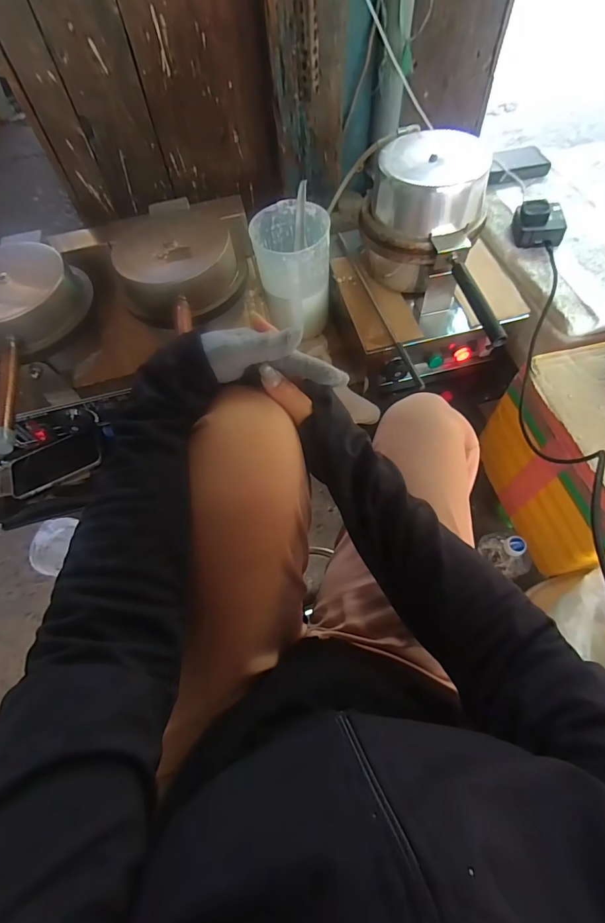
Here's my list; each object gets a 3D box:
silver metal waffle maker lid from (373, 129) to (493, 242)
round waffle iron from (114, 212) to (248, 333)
[{"bbox_3d":[0.190,-0.409,0.604,0.149,0.083,0.137,-22,62,-7],"label":"silver metal waffle maker lid"},{"bbox_3d":[-0.192,-0.295,0.620,0.216,0.069,0.180,33,69,20],"label":"round waffle iron"}]

